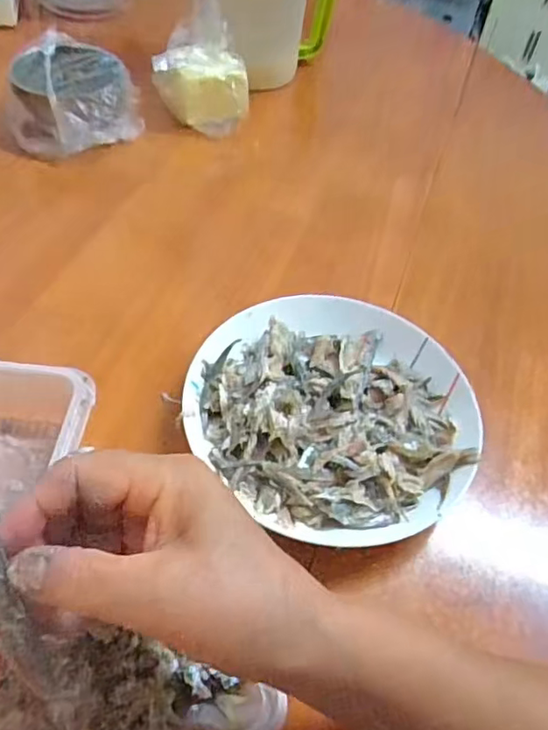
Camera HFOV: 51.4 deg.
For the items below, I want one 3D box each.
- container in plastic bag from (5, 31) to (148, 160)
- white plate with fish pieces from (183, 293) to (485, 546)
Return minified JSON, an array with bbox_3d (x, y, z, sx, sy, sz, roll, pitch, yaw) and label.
[{"bbox_3d":[-0.216,-0.287,0.630,0.126,0.083,0.118,3,49,-4],"label":"container in plastic bag"},{"bbox_3d":[0.041,0.033,0.408,0.196,0.042,0.190,3,49,-4],"label":"white plate with fish pieces"}]

